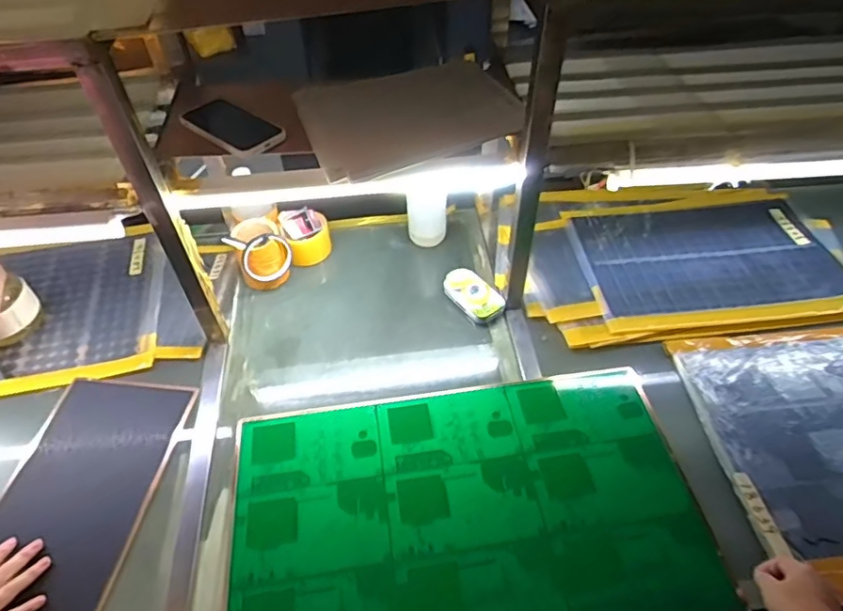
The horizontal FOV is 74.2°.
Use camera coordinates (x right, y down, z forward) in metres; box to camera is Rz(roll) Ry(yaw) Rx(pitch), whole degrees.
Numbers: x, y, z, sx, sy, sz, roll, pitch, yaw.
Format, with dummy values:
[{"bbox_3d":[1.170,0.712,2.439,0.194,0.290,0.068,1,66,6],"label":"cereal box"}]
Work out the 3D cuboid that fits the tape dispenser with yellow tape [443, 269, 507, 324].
[{"bbox_3d":[0.096,-0.018,1.028,0.072,0.033,0.118,-32,56,-25],"label":"tape dispenser with yellow tape"}]

